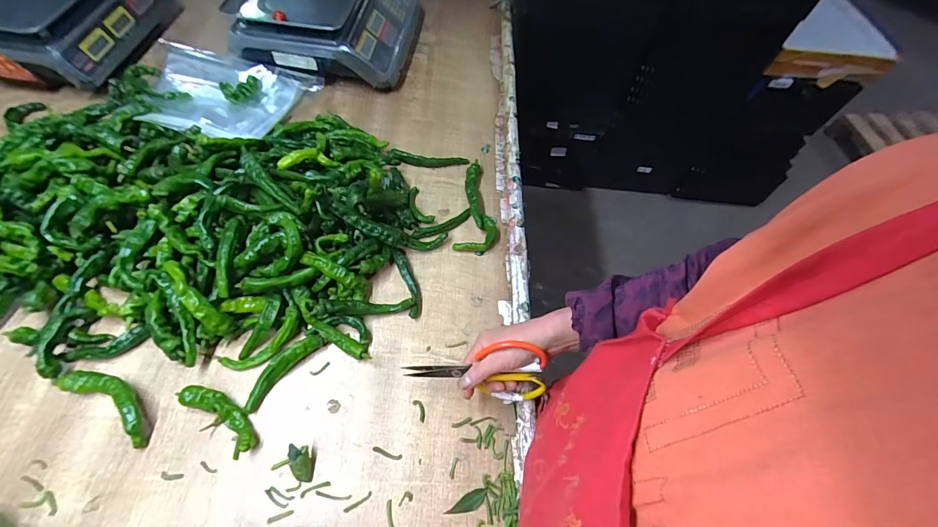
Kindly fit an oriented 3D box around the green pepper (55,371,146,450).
[{"bbox_3d":[-0.457,0.171,0.502,0.146,0.028,0.044,28,61,13],"label":"green pepper"}]

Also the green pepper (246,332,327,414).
[{"bbox_3d":[-0.253,0.140,0.535,0.027,0.027,0.125,36,63,17],"label":"green pepper"}]

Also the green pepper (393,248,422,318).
[{"bbox_3d":[-0.094,0.026,0.618,0.025,0.021,0.122,-14,61,-12],"label":"green pepper"}]

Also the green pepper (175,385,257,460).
[{"bbox_3d":[-0.314,0.195,0.500,0.120,0.021,0.042,32,62,15],"label":"green pepper"}]

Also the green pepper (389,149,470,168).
[{"bbox_3d":[-0.076,-0.197,0.750,0.148,0.024,0.024,5,58,0],"label":"green pepper"}]

